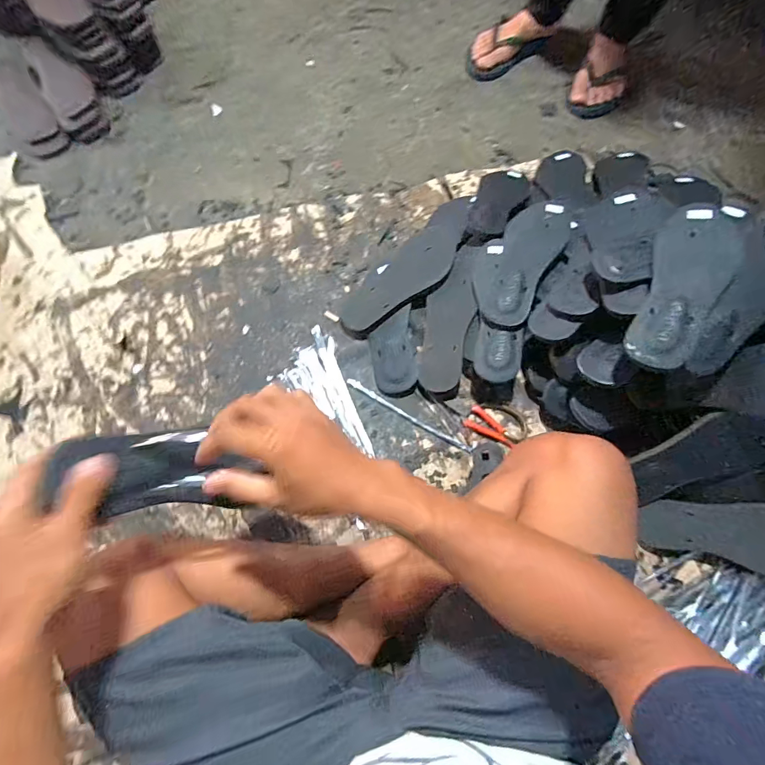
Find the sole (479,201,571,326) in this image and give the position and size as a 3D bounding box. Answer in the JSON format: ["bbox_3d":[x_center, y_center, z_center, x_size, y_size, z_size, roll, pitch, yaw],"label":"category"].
[{"bbox_3d":[0.227,-0.197,0.679,0.094,0.014,0.218,26,84,24],"label":"sole"}]

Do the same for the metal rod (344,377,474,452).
[{"bbox_3d":[0.043,0.055,0.696,0.232,0.011,0.011,30,74,9],"label":"metal rod"}]

